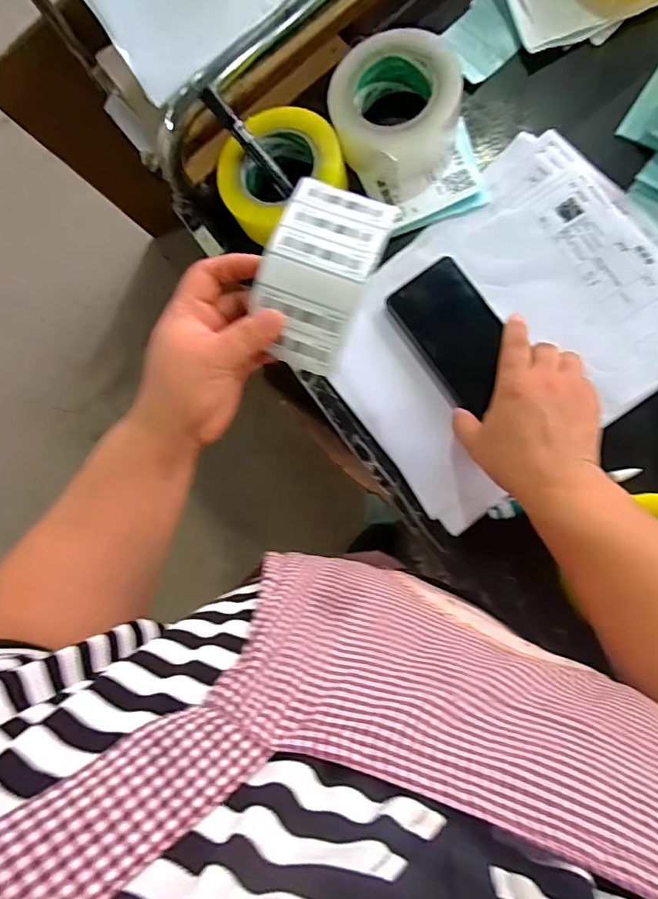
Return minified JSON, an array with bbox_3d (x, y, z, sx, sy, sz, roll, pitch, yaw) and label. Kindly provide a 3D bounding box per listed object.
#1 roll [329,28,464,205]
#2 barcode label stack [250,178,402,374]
[{"bbox_3d":[0.068,-0.331,0.487,0.123,0.043,0.140,-23,81,8],"label":"roll"},{"bbox_3d":[-0.007,-0.122,0.343,0.073,0.024,0.125,20,88,10],"label":"barcode label stack"}]

